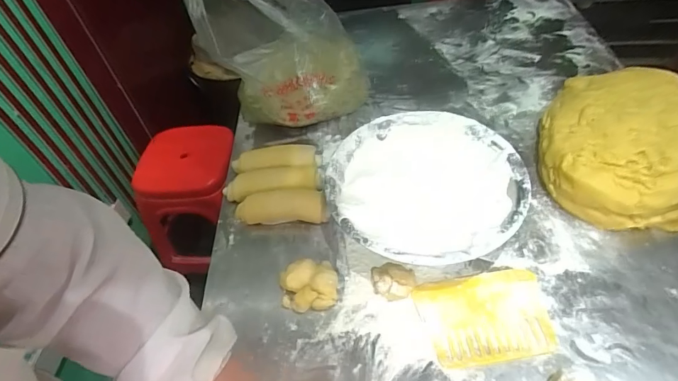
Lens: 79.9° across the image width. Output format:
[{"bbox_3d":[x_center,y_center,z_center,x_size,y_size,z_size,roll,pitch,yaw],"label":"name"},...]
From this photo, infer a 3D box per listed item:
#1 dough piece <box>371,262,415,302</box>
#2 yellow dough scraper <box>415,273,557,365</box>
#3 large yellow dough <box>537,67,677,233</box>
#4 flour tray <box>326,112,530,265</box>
[{"bbox_3d":[0.076,0.124,0.556,0.059,0.029,0.047,-7,50,0],"label":"dough piece"},{"bbox_3d":[0.190,0.163,0.525,0.160,0.009,0.112,-9,50,0],"label":"yellow dough scraper"},{"bbox_3d":[0.436,-0.078,0.628,0.218,0.111,0.267,2,51,9],"label":"large yellow dough"},{"bbox_3d":[0.128,0.004,0.616,0.273,0.083,0.268,-30,53,-17],"label":"flour tray"}]

